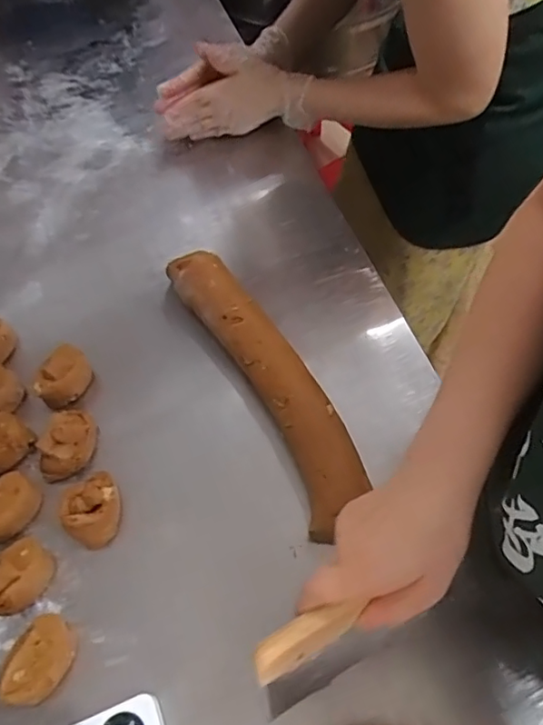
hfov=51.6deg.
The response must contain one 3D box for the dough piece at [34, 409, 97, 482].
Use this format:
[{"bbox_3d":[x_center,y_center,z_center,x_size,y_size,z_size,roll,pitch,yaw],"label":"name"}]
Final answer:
[{"bbox_3d":[-0.192,0.075,0.531,0.042,0.044,0.071,17,61,11],"label":"dough piece"}]

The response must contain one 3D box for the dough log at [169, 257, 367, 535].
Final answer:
[{"bbox_3d":[-0.006,0.012,0.571,0.071,0.046,0.326,-24,62,-13],"label":"dough log"}]

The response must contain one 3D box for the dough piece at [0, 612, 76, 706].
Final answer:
[{"bbox_3d":[-0.182,0.236,0.445,0.038,0.043,0.064,19,61,11],"label":"dough piece"}]

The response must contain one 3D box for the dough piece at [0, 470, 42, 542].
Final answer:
[{"bbox_3d":[-0.239,0.132,0.505,0.042,0.043,0.063,23,62,13],"label":"dough piece"}]

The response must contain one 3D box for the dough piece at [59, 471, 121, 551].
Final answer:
[{"bbox_3d":[-0.159,0.135,0.511,0.053,0.058,0.052,-34,64,-18],"label":"dough piece"}]

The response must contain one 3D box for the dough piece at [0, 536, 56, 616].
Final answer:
[{"bbox_3d":[-0.216,0.184,0.476,0.042,0.042,0.062,35,65,19],"label":"dough piece"}]

